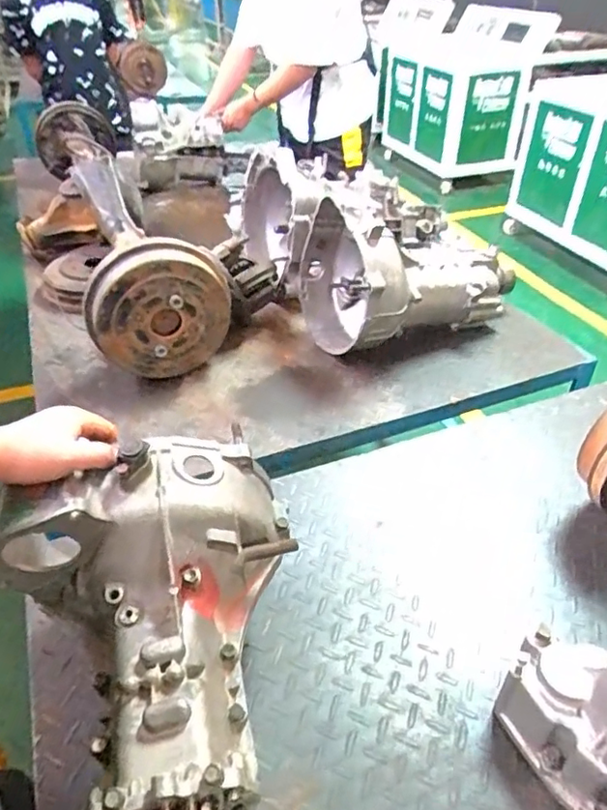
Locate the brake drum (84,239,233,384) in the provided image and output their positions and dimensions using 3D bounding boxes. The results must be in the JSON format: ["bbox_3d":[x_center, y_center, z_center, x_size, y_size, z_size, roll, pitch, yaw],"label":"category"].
[{"bbox_3d":[-0.272,-0.167,1.064,0.263,0.264,0.086,-16,41,-18],"label":"brake drum"}]

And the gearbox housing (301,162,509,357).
[{"bbox_3d":[0.208,-0.299,1.200,0.388,0.293,0.308,-20,43,-22],"label":"gearbox housing"}]

